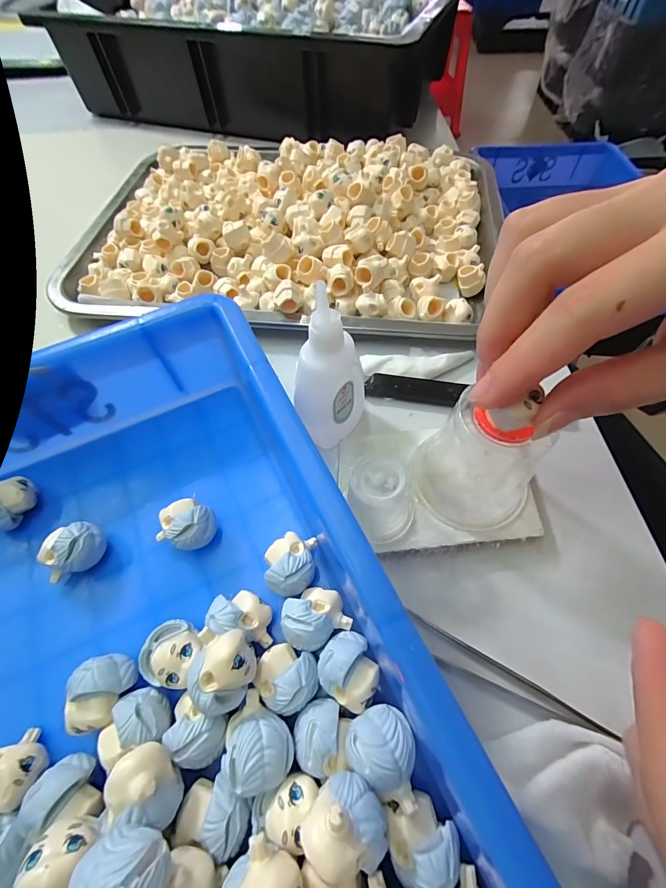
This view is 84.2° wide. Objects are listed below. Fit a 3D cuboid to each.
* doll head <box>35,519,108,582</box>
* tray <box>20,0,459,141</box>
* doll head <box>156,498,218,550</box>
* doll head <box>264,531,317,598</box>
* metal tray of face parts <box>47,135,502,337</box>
[{"bbox_3d":[-0.126,0.051,0.181,0.025,0.027,0.021,-39,66,-19],"label":"doll head"},{"bbox_3d":[-0.081,-0.506,0.468,0.434,0.094,0.295,17,62,11],"label":"tray"},{"bbox_3d":[-0.072,0.041,0.184,0.027,0.026,0.022,19,64,12],"label":"doll head"},{"bbox_3d":[-0.020,0.057,0.174,0.023,0.025,0.028,1,61,3],"label":"doll head"},{"bbox_3d":[-0.039,-0.196,0.310,0.342,0.036,0.245,5,60,4],"label":"metal tray of face parts"}]

